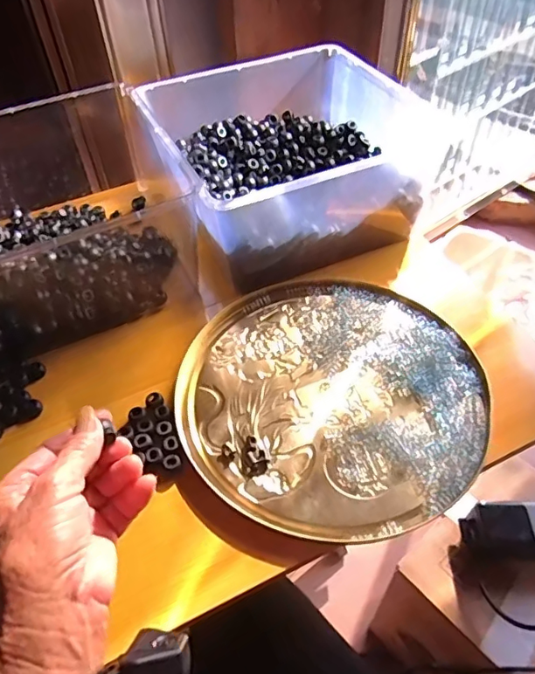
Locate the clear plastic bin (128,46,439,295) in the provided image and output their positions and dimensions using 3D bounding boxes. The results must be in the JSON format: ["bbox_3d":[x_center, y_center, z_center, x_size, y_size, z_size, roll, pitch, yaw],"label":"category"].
[{"bbox_3d":[0.021,-0.234,0.671,0.300,0.121,0.291,-21,53,-16],"label":"clear plastic bin"}]

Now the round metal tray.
[{"bbox_3d":[0.059,0.049,0.519,0.282,0.016,0.288,-1,49,1],"label":"round metal tray"}]

